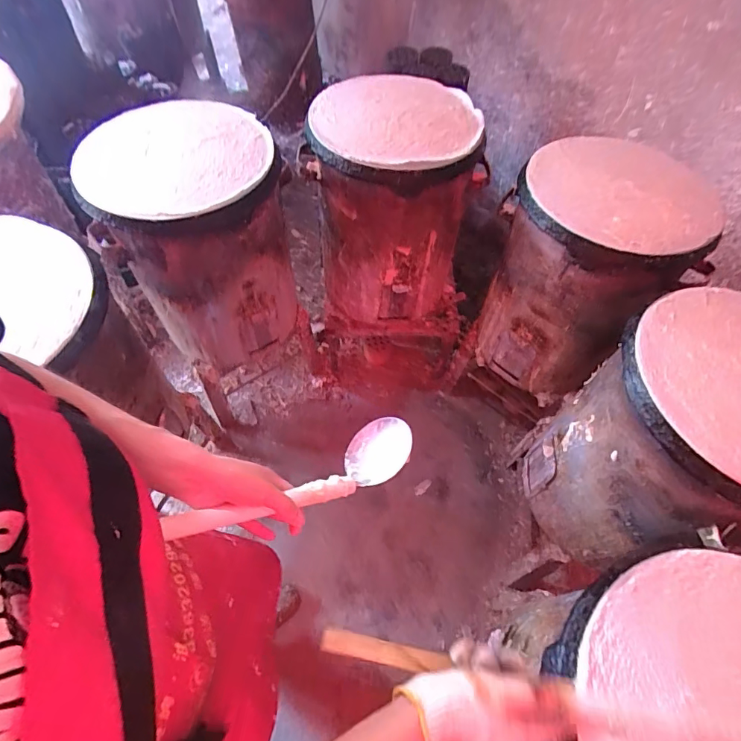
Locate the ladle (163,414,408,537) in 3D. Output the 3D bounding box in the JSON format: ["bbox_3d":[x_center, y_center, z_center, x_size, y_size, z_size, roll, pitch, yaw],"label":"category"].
[{"bbox_3d":[-0.069,0.123,0.492,0.291,0.075,0.074,-17,57,-44],"label":"ladle"}]

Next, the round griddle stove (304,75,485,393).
[{"bbox_3d":[0.073,-0.301,1.285,0.411,0.836,0.390,7,58,1],"label":"round griddle stove"}]

